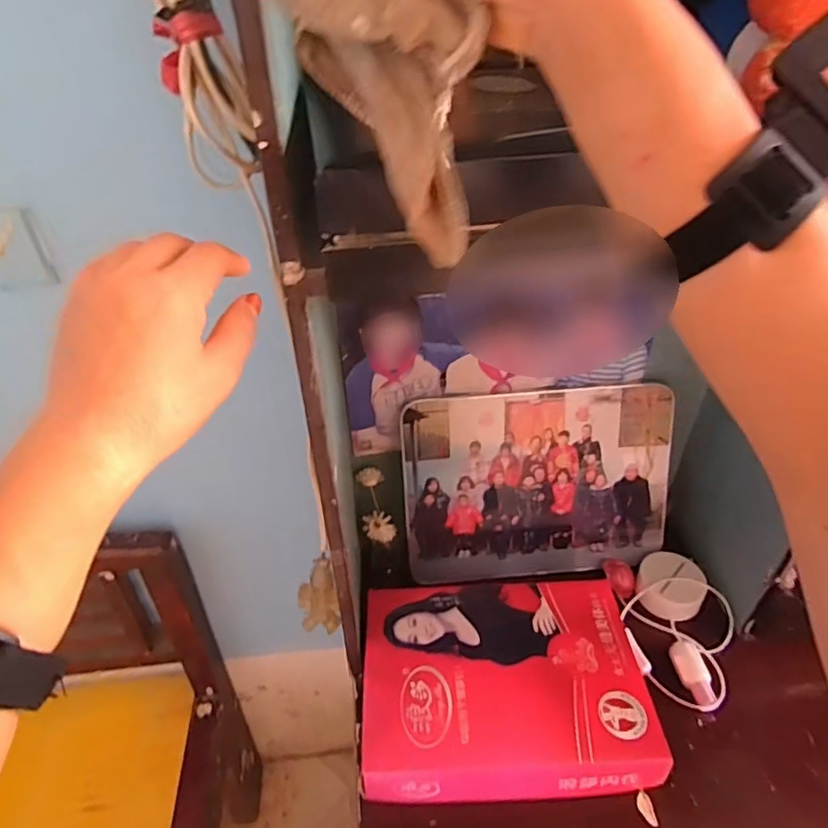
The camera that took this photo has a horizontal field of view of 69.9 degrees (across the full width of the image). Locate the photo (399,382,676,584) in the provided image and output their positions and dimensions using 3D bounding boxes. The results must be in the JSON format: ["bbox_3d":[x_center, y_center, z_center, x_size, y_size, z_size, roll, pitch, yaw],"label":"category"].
[{"bbox_3d":[0.187,0.108,0.881,0.395,0.290,0.014,-5,19,-4],"label":"photo"}]

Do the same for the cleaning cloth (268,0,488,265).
[{"bbox_3d":[-0.011,-0.164,0.266,0.071,0.185,0.048,-6,28,39],"label":"cleaning cloth"}]

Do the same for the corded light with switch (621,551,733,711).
[{"bbox_3d":[0.368,0.292,0.833,0.140,0.037,0.219,16,41,23],"label":"corded light with switch"}]

